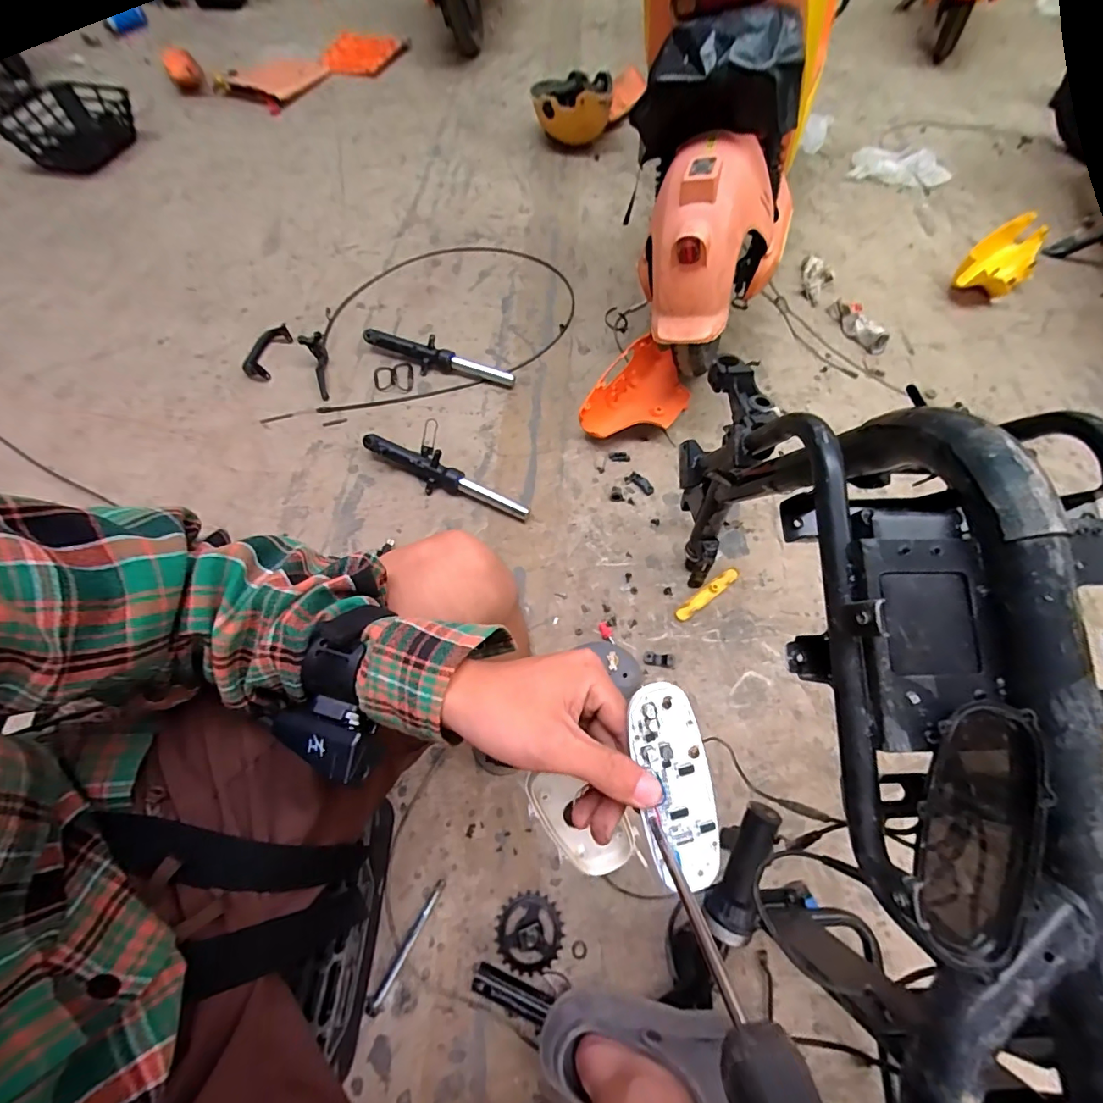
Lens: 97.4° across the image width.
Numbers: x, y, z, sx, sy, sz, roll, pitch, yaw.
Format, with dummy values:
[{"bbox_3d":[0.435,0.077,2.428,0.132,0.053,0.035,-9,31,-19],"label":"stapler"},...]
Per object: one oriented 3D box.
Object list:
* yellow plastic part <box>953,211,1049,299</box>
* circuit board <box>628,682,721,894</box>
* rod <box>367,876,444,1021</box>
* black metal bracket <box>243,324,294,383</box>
[{"bbox_3d":[1.225,-0.785,1.309,0.329,0.118,0.131,-37,68,-18],"label":"yellow plastic part"},{"bbox_3d":[0.067,0.128,0.262,0.039,0.005,0.111,-11,92,-8],"label":"circuit board"},{"bbox_3d":[-0.186,0.506,0.625,0.015,0.014,0.152,26,66,12],"label":"rod"},{"bbox_3d":[-0.619,-0.434,1.056,0.057,0.035,0.141,14,63,7],"label":"black metal bracket"}]

